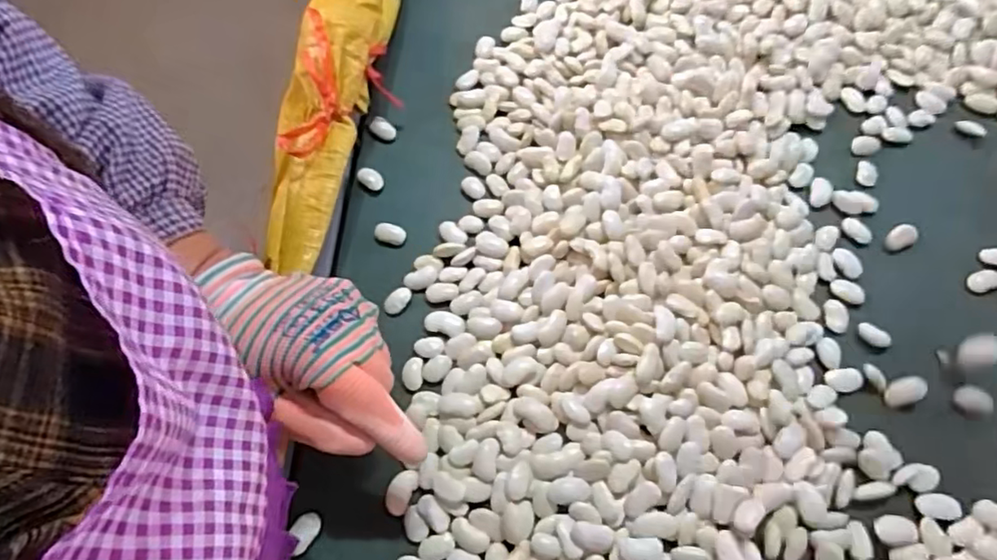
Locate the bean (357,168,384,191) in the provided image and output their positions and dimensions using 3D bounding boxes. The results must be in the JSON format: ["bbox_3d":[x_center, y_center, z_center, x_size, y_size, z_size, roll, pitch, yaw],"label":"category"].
[{"bbox_3d":[-0.092,-0.073,0.447,0.021,0.006,0.014,35,73,15],"label":"bean"}]

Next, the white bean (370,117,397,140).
[{"bbox_3d":[-0.086,-0.113,0.463,0.019,0.007,0.014,22,70,11],"label":"white bean"}]

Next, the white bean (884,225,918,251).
[{"bbox_3d":[0.275,-0.029,0.425,0.022,0.006,0.015,-32,70,-11],"label":"white bean"}]

